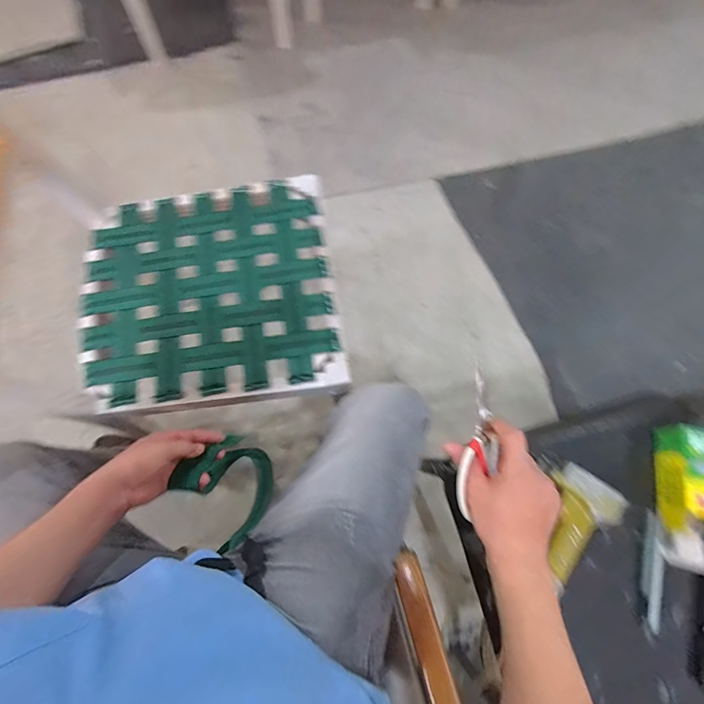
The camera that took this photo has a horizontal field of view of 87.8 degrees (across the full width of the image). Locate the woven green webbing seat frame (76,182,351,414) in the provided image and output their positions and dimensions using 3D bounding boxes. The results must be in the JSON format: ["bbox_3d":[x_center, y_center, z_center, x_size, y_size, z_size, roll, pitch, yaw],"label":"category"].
[{"bbox_3d":[-0.264,-0.117,0.686,0.456,0.034,0.439,-9,73,-4],"label":"woven green webbing seat frame"}]

